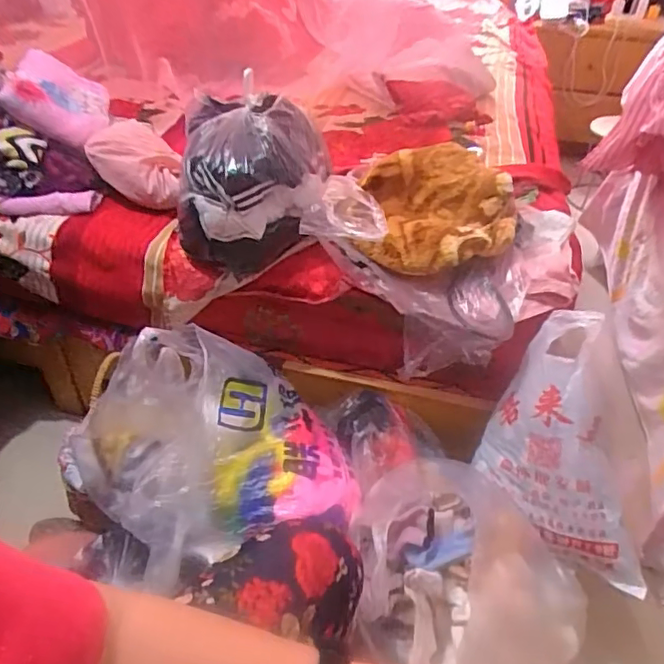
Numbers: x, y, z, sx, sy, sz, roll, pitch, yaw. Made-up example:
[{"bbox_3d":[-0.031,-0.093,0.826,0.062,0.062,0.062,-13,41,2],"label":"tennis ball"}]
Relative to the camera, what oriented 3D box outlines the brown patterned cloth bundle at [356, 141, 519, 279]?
[{"bbox_3d":[0.166,-0.199,0.874,0.227,0.046,0.269,1,53,11],"label":"brown patterned cloth bundle"}]

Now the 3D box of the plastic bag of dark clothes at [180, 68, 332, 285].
[{"bbox_3d":[-0.122,-0.223,0.854,0.212,0.211,0.185,6,41,4],"label":"plastic bag of dark clothes"}]

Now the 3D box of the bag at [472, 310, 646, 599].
[{"bbox_3d":[0.298,0.166,0.774,0.184,0.363,0.075,-9,-3,30],"label":"bag"}]

